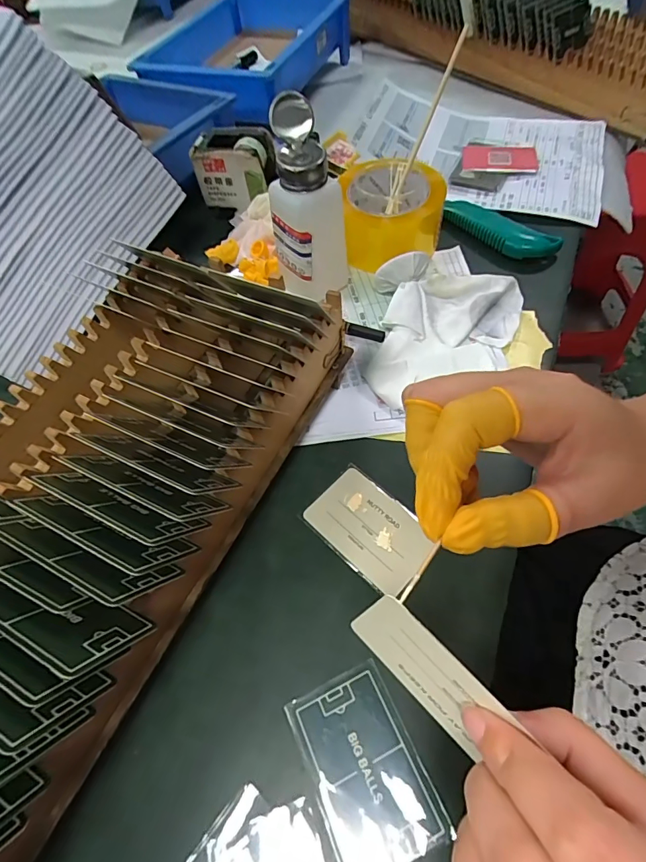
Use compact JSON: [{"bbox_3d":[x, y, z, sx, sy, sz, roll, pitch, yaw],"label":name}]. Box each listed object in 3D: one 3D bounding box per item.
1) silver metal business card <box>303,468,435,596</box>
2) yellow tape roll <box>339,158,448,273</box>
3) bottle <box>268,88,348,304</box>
[{"bbox_3d":[0.032,0.067,0.305,0.083,0.004,0.053,38,68,23],"label":"silver metal business card"},{"bbox_3d":[0.071,-0.218,0.445,0.097,0.083,0.097,1,59,4],"label":"yellow tape roll"},{"bbox_3d":[-0.017,-0.185,0.373,0.060,0.147,0.061,-1,58,2],"label":"bottle"}]

